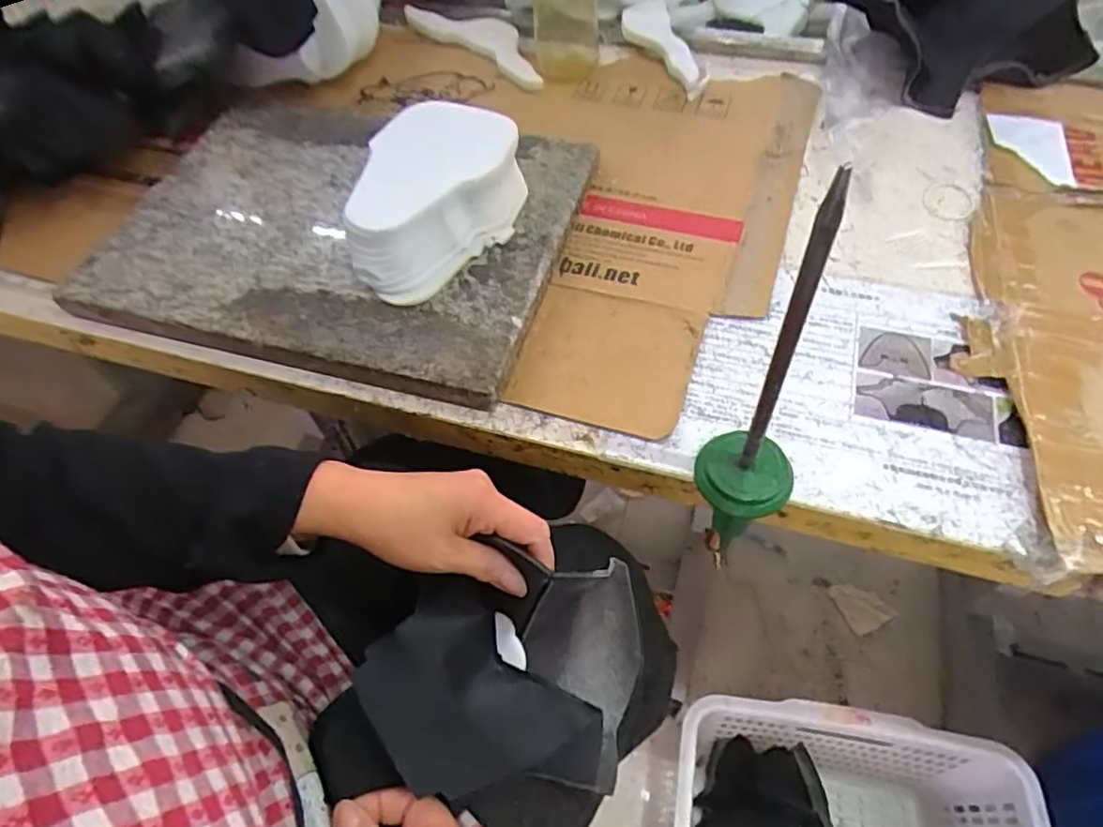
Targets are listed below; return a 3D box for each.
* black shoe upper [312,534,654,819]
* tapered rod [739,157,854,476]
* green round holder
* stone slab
[{"bbox_3d":[-0.047,0.167,0.393,0.207,0.084,0.123,-6,57,0],"label":"black shoe upper"},{"bbox_3d":[0.117,-0.019,0.331,0.014,0.239,0.009,31,63,22],"label":"tapered rod"},{"bbox_3d":[0.124,0.054,0.432,0.059,0.070,0.064,-2,57,3],"label":"green round holder"},{"bbox_3d":[-0.189,-0.170,0.571,0.405,0.037,0.290,12,59,11],"label":"stone slab"}]

